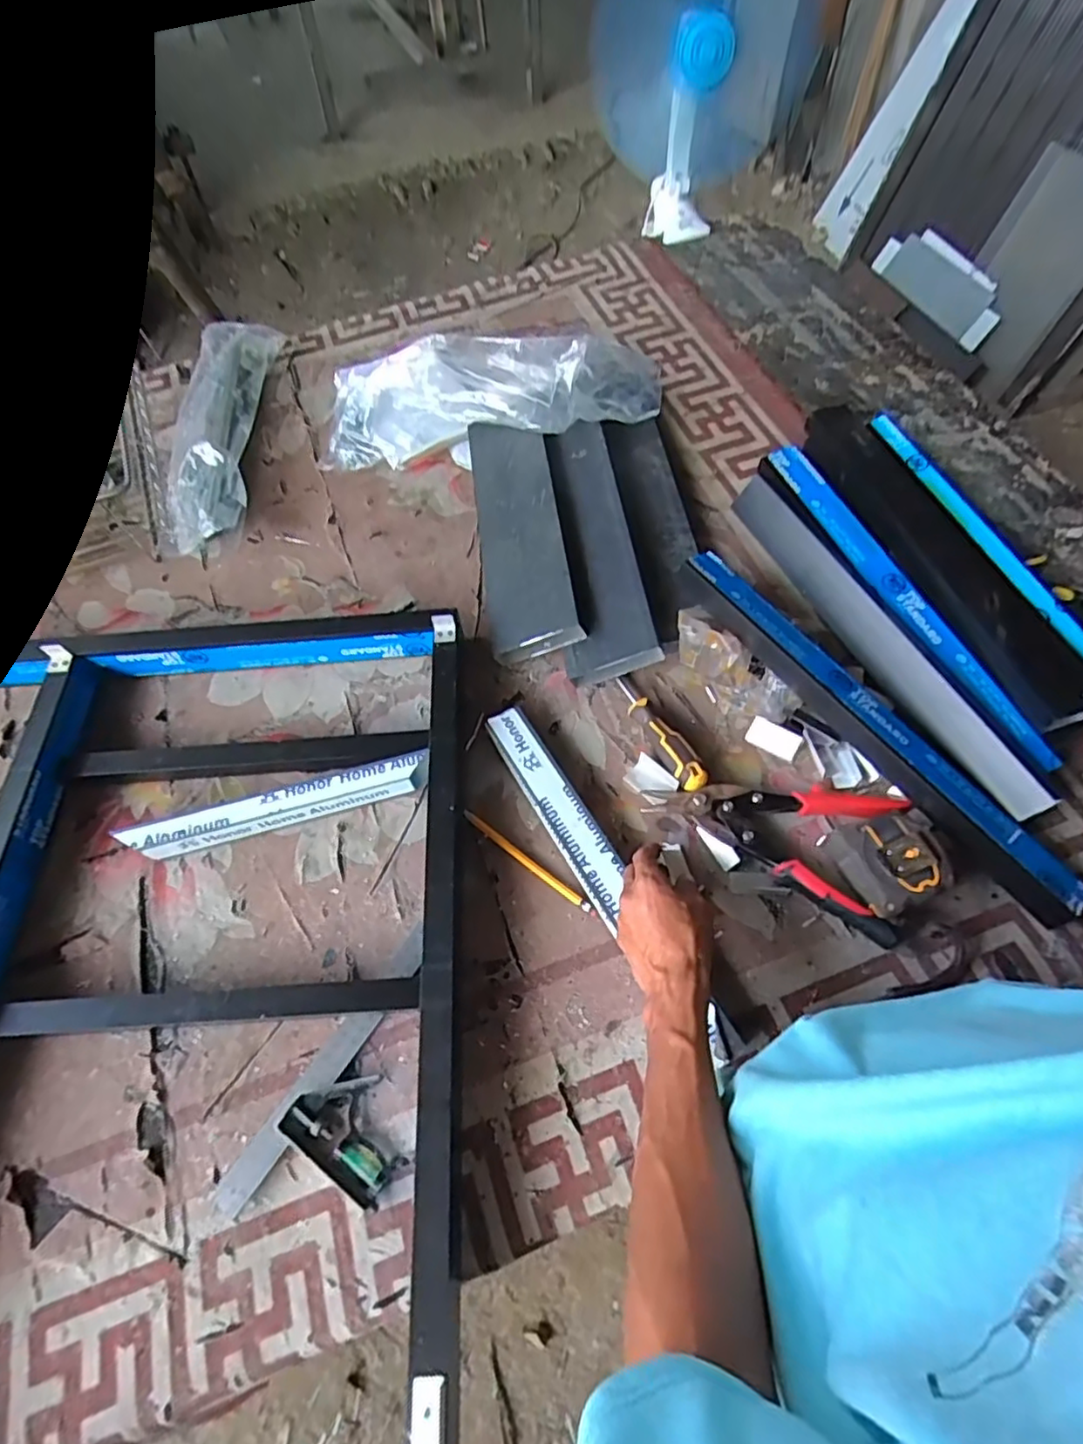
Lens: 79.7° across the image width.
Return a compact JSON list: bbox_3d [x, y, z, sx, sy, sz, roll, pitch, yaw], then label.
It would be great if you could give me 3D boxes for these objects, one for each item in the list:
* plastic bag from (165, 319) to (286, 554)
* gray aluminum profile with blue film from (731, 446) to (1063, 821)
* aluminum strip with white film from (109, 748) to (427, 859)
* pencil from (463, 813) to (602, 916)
[{"bbox_3d":[-0.447,-0.409,0.895,0.127,0.057,0.422,-3,61,1],"label":"plastic bag"},{"bbox_3d":[0.364,-0.117,0.690,0.098,0.048,0.472,-23,62,-10],"label":"gray aluminum profile with blue film"},{"bbox_3d":[-0.249,0.078,0.625,0.287,0.041,0.045,-15,61,-5],"label":"aluminum strip with white film"},{"bbox_3d":[-0.011,0.130,0.600,0.154,0.008,0.011,34,68,20],"label":"pencil"}]

